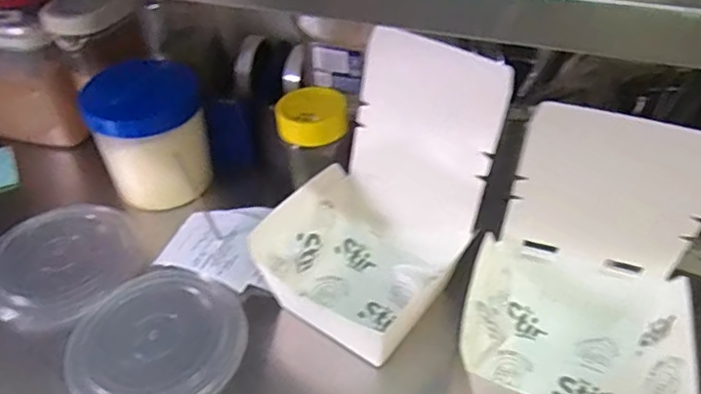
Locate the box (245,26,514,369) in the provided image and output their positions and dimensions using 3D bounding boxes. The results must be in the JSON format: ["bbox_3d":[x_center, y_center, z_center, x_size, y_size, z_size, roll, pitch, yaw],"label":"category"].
[{"bbox_3d":[0.019,0.002,0.471,0.151,0.201,0.168,30,50,30],"label":"box"}]

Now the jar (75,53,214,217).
[{"bbox_3d":[-0.216,-0.071,0.620,0.107,0.117,0.111,-1,42,1],"label":"jar"}]

